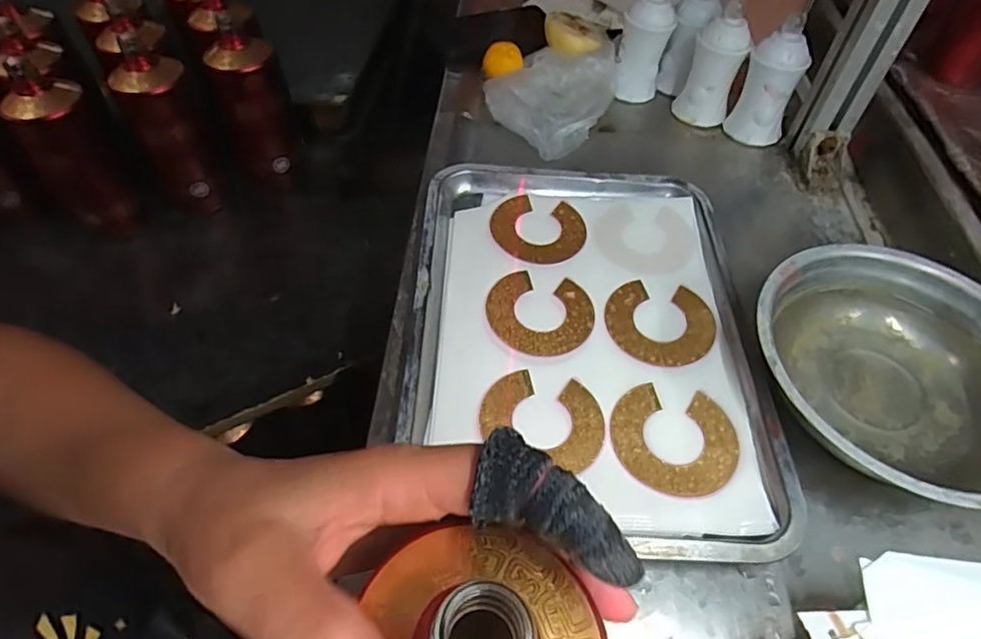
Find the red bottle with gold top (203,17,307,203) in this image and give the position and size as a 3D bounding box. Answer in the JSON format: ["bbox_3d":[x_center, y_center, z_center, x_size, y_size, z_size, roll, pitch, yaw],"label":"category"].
[{"bbox_3d":[-0.291,-0.250,0.721,0.080,0.191,0.071,-25,55,-16],"label":"red bottle with gold top"}]

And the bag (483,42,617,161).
[{"bbox_3d":[0.064,-0.240,0.604,0.114,0.036,0.160,31,59,21],"label":"bag"}]

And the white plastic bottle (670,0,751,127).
[{"bbox_3d":[0.234,-0.266,0.605,0.055,0.103,0.050,5,53,4],"label":"white plastic bottle"}]

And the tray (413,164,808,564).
[{"bbox_3d":[0.073,0.001,0.437,0.244,0.023,0.339,0,53,0],"label":"tray"}]

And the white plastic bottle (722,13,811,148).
[{"bbox_3d":[0.283,-0.237,0.578,0.052,0.108,0.047,4,53,3],"label":"white plastic bottle"}]

